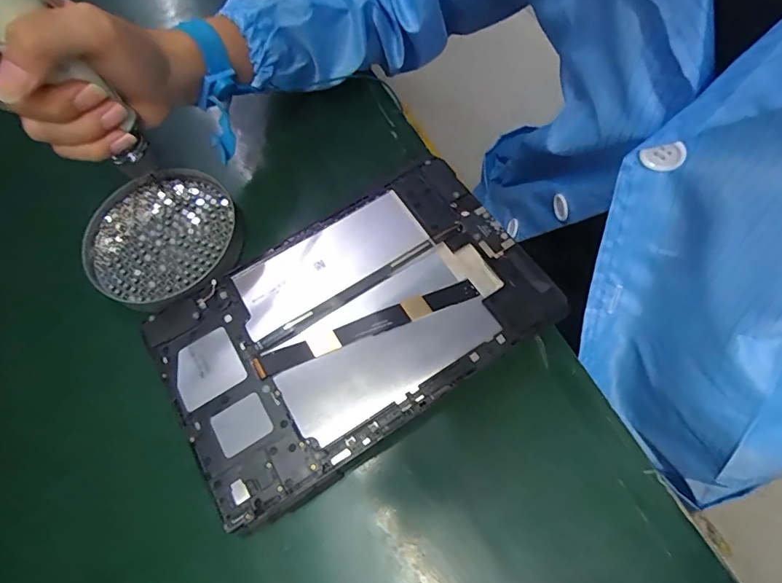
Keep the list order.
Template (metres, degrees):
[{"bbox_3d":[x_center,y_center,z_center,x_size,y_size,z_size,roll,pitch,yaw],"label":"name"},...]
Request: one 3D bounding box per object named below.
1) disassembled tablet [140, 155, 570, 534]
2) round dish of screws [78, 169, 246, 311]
[{"bbox_3d":[-0.027,0.018,0.306,0.237,0.009,0.148,-33,68,-9],"label":"disassembled tablet"},{"bbox_3d":[-0.170,-0.042,0.358,0.117,0.016,0.112,-2,68,6],"label":"round dish of screws"}]

